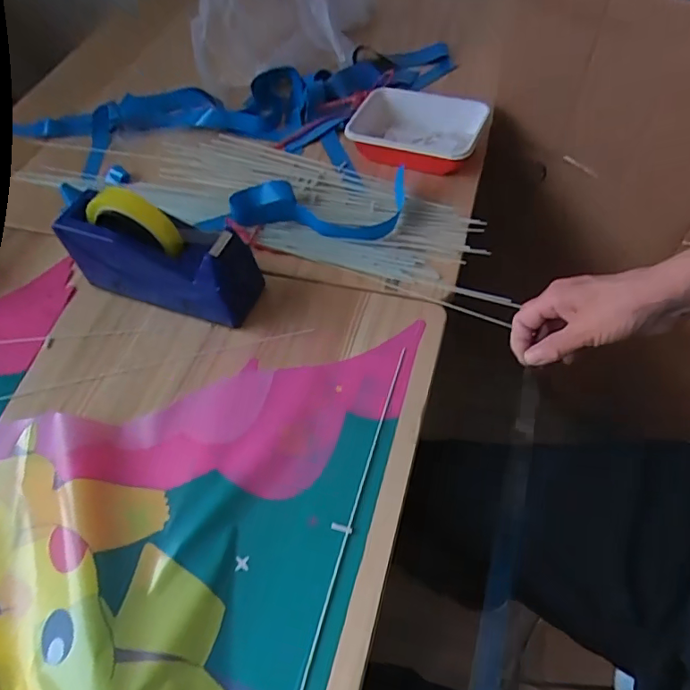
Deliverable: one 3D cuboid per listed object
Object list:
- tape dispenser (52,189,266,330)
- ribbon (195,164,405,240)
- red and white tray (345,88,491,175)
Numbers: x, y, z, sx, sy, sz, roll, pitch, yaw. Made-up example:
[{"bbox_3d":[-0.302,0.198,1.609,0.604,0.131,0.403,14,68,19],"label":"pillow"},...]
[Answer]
[{"bbox_3d":[-0.192,-0.099,0.531,0.208,0.110,0.072,18,61,17],"label":"tape dispenser"},{"bbox_3d":[-0.061,-0.162,0.610,0.242,0.032,0.082,1,57,7],"label":"ribbon"},{"bbox_3d":[0.089,-0.279,0.658,0.173,0.041,0.119,18,60,17],"label":"red and white tray"}]

